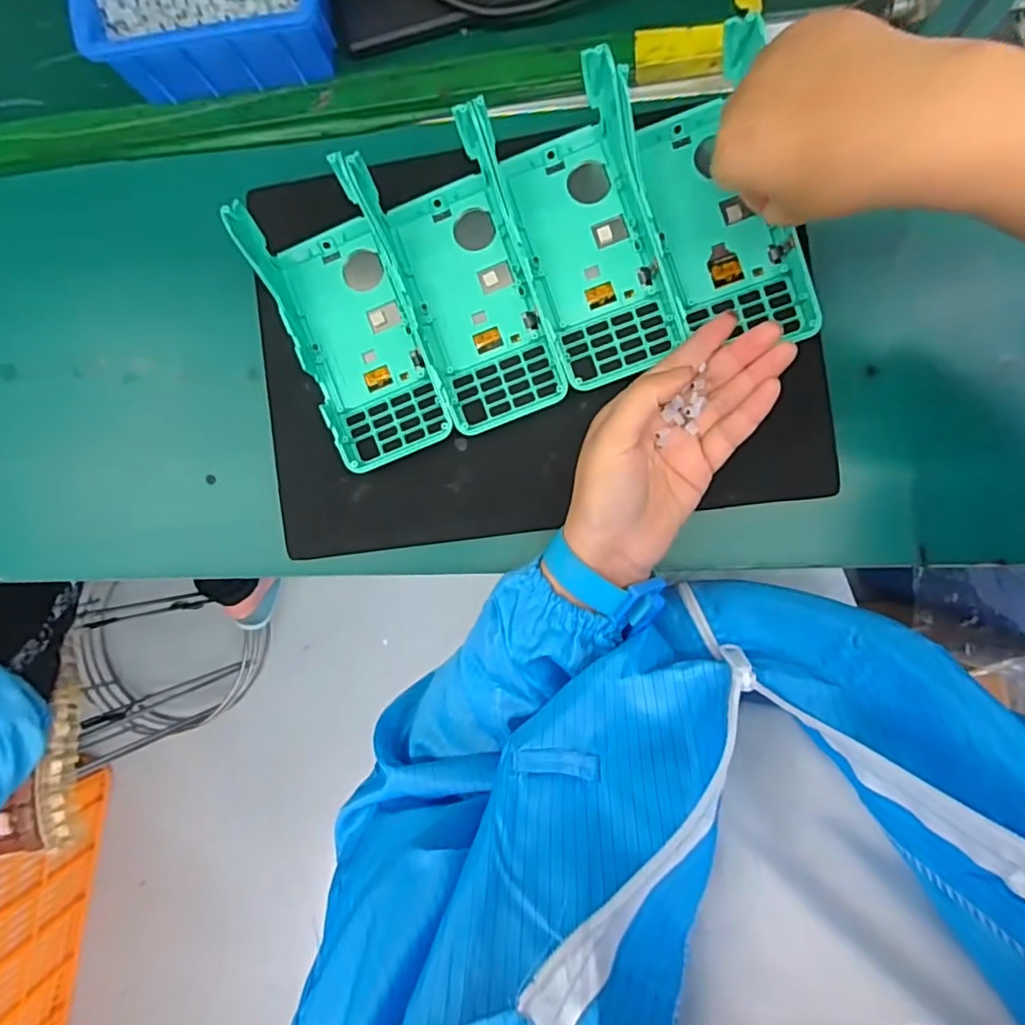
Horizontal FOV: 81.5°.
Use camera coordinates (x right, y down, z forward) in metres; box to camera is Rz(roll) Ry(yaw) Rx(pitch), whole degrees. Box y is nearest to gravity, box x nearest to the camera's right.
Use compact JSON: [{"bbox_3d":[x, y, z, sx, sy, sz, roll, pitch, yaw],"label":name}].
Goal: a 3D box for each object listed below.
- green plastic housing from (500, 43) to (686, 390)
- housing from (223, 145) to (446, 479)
[{"bbox_3d":[0.045,-0.160,0.346,0.079,0.043,0.170,-17,91,7],"label":"green plastic housing"},{"bbox_3d":[-0.098,-0.112,0.363,0.082,0.045,0.162,-20,91,7],"label":"housing"}]

